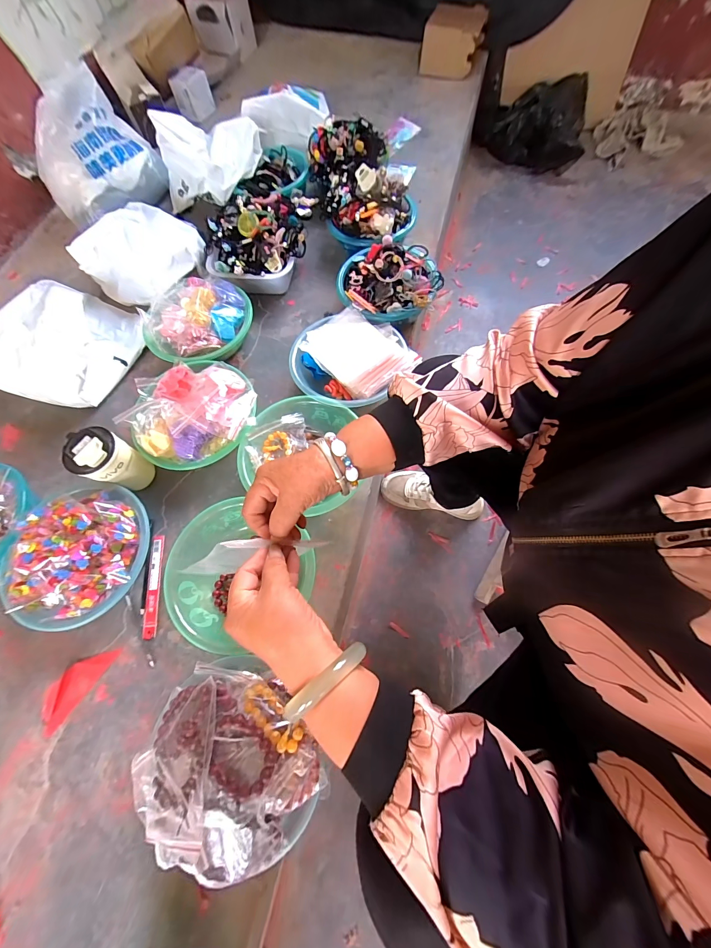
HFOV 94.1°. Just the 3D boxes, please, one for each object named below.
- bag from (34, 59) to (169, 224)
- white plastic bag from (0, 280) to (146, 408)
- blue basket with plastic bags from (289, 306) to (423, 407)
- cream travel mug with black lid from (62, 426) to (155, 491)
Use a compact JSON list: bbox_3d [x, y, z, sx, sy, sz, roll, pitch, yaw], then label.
[{"bbox_3d":[-0.698,-0.863,0.889,0.188,0.206,0.308,37,75,15],"label":"bag"},{"bbox_3d":[-0.652,-0.302,0.757,0.304,0.094,0.294,10,70,7],"label":"white plastic bag"},{"bbox_3d":[-0.014,-0.228,0.689,0.230,0.100,0.216,-1,69,3],"label":"blue basket with plastic bags"},{"bbox_3d":[-0.435,-0.018,0.601,0.078,0.146,0.081,-1,69,3],"label":"cream travel mug with black lid"}]

